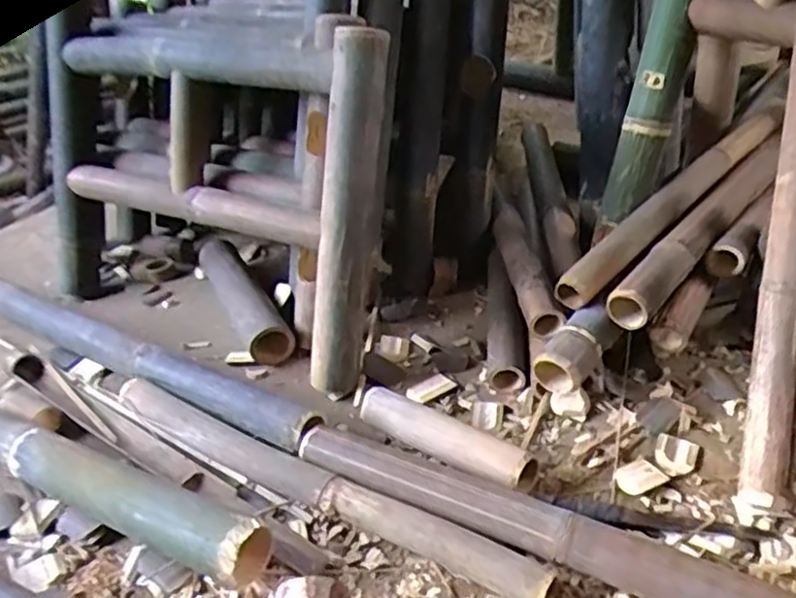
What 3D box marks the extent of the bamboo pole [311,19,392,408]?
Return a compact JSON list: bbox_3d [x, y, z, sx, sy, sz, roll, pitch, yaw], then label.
[{"bbox_3d":[-0.069,-0.108,0.968,0.071,0.501,0.066,16,18,32],"label":"bamboo pole"}]

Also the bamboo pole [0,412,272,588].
[{"bbox_3d":[-0.780,0.140,1.083,1.505,0.084,0.084,11,37,27],"label":"bamboo pole"}]

